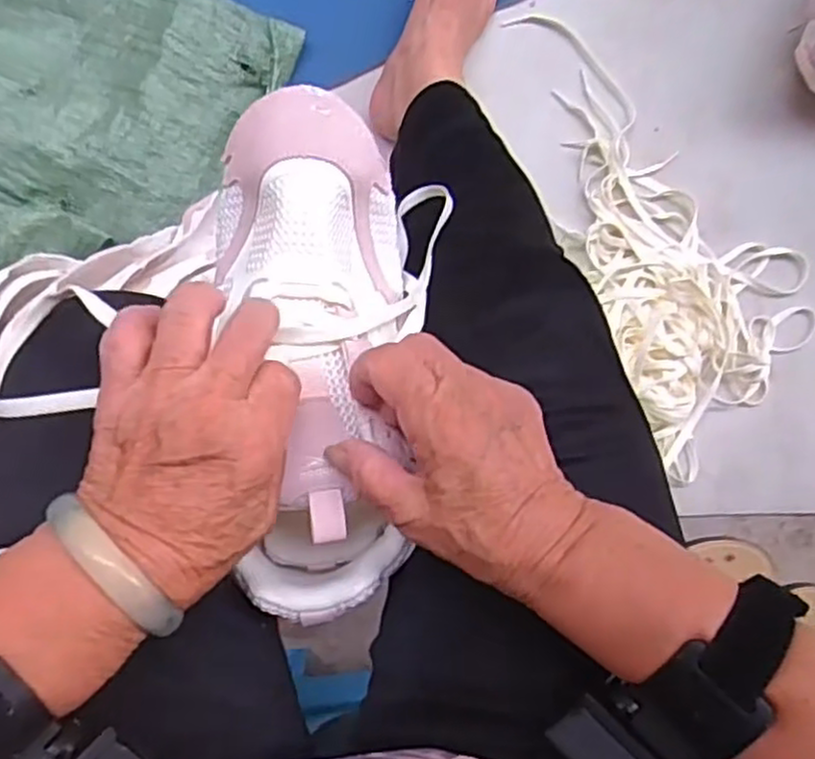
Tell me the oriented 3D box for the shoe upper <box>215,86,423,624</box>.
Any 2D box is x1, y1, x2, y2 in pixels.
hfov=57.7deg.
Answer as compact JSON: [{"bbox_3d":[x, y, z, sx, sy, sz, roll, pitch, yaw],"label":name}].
[{"bbox_3d":[-0.045,-0.014,0.368,0.094,0.060,0.251,-2,91,0],"label":"shoe upper"}]

